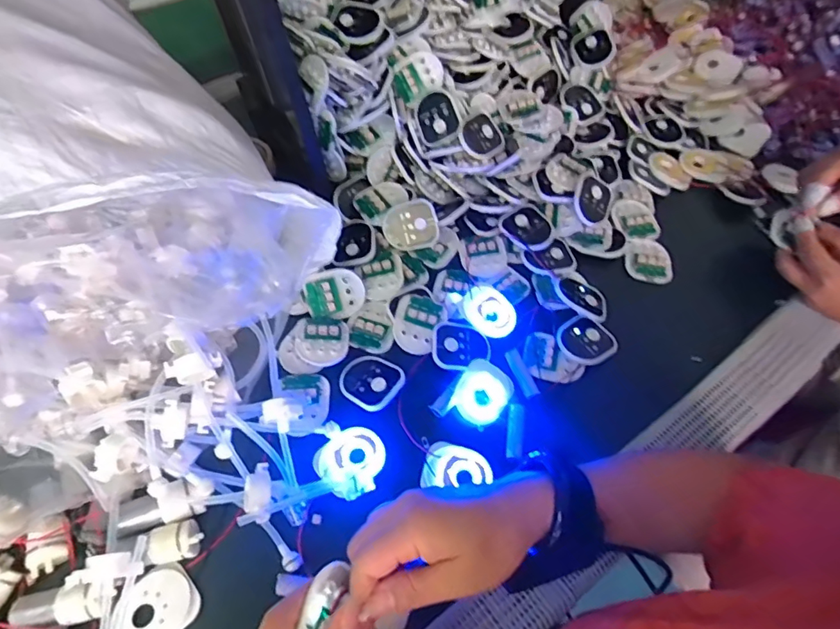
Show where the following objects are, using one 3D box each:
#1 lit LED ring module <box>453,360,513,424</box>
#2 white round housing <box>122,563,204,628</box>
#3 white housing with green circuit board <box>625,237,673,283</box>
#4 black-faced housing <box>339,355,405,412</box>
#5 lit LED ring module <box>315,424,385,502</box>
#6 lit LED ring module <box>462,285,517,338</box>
[{"bbox_3d":[0.058,0.070,0.464,0.048,0.007,0.059,33,61,21],"label":"lit LED ring module"},{"bbox_3d":[-0.190,0.214,0.366,0.054,0.015,0.045,-39,64,-24],"label":"white round housing"},{"bbox_3d":[0.259,-0.064,0.571,0.051,0.012,0.061,15,56,10],"label":"white housing with green circuit board"},{"bbox_3d":[-0.047,0.060,0.468,0.059,0.009,0.051,33,61,21],"label":"black-faced housing"},{"bbox_3d":[-0.055,0.122,0.423,0.055,0.020,0.057,-38,63,-23],"label":"lit LED ring module"},{"bbox_3d":[0.072,-0.005,0.509,0.047,0.011,0.057,-28,60,-19],"label":"lit LED ring module"}]

